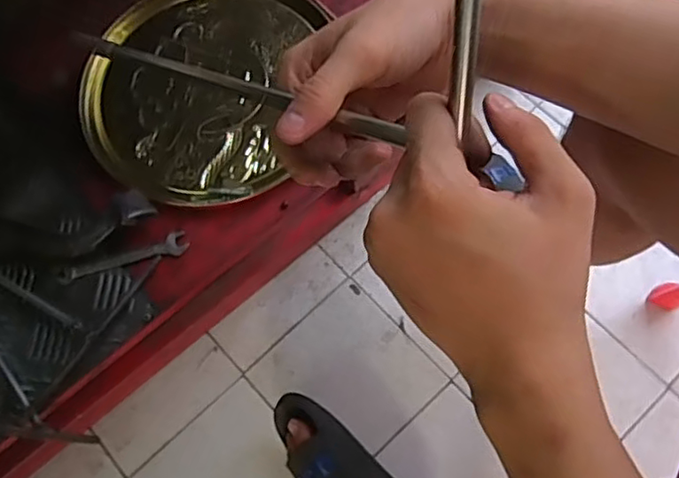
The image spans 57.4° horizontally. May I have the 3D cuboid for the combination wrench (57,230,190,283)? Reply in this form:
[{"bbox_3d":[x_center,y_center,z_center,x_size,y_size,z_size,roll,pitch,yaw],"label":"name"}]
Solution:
[{"bbox_3d":[-0.198,0.019,0.567,0.119,0.010,0.022,-18,71,-2],"label":"combination wrench"}]

